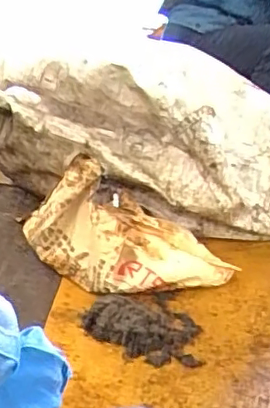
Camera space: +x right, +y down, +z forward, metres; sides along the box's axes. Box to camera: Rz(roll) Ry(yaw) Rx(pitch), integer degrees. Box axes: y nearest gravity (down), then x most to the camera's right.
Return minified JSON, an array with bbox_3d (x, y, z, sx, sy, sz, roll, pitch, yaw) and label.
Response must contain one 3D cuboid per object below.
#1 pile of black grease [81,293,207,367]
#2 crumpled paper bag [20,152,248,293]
[{"bbox_3d":[0.018,0.253,1.224,0.249,0.052,0.182,6,25,-1],"label":"pile of black grease"},{"bbox_3d":[-0.013,0.057,1.403,0.517,0.257,0.289,4,26,-4],"label":"crumpled paper bag"}]

